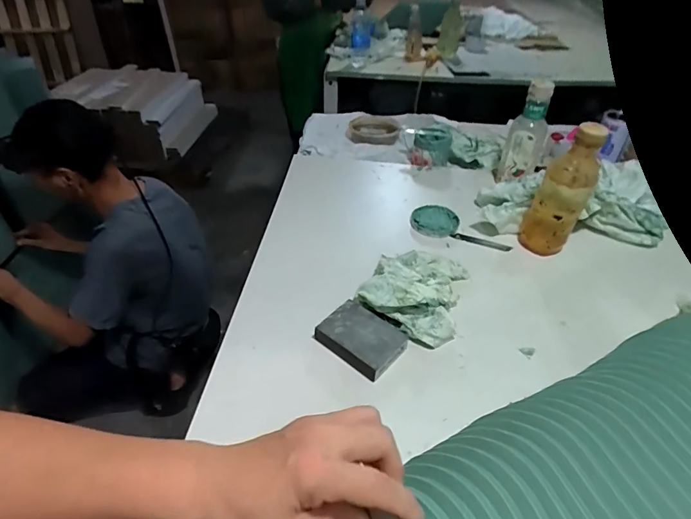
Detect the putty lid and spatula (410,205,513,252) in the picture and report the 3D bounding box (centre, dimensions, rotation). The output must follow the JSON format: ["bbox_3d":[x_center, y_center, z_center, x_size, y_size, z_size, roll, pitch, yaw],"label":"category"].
[{"bbox_3d":[0.200,-0.061,0.747,0.167,0.013,0.093,10,40,11],"label":"putty lid and spatula"}]

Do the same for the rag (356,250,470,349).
[{"bbox_3d":[0.103,0.034,0.599,0.136,0.056,0.169,19,42,21],"label":"rag"}]

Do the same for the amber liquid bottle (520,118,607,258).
[{"bbox_3d":[0.326,-0.095,0.647,0.071,0.206,0.057,20,43,22],"label":"amber liquid bottle"}]

